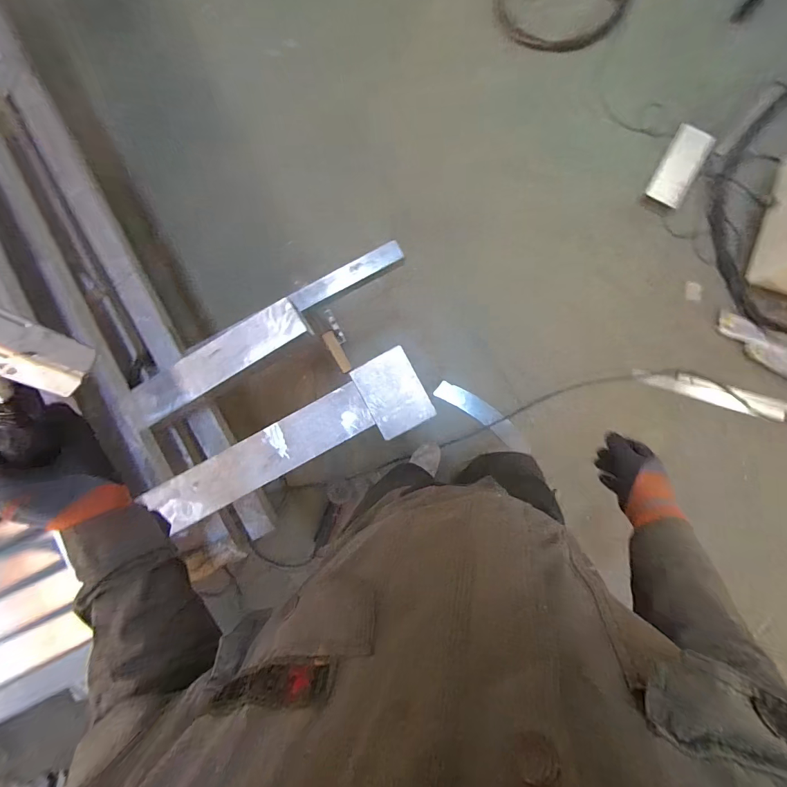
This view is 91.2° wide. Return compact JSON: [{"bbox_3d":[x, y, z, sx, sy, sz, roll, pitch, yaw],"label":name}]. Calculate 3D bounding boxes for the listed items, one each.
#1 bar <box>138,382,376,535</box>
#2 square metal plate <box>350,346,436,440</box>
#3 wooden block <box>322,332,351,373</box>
[{"bbox_3d":[-0.266,0.130,0.780,0.465,0.021,0.100,-29,86,-2],"label":"bar"},{"bbox_3d":[0.000,0.000,0.781,0.116,0.013,0.157,-28,95,2],"label":"square metal plate"},{"bbox_3d":[-0.212,-0.157,1.453,0.039,0.031,0.169,-23,115,4],"label":"wooden block"}]

